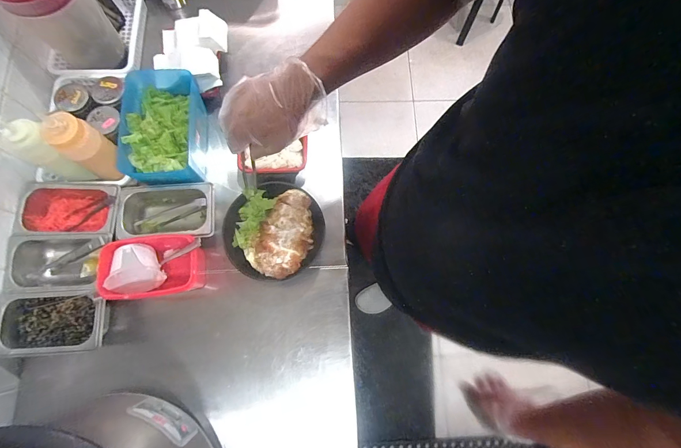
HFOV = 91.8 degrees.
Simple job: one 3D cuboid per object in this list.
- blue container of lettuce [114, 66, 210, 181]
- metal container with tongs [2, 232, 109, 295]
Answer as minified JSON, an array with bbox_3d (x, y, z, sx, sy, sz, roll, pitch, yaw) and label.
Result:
[{"bbox_3d":[-0.352,-0.179,0.665,0.146,0.109,0.212,-5,76,-3],"label":"blue container of lettuce"},{"bbox_3d":[-0.500,0.074,0.606,0.176,0.078,0.101,-2,76,-2],"label":"metal container with tongs"}]

